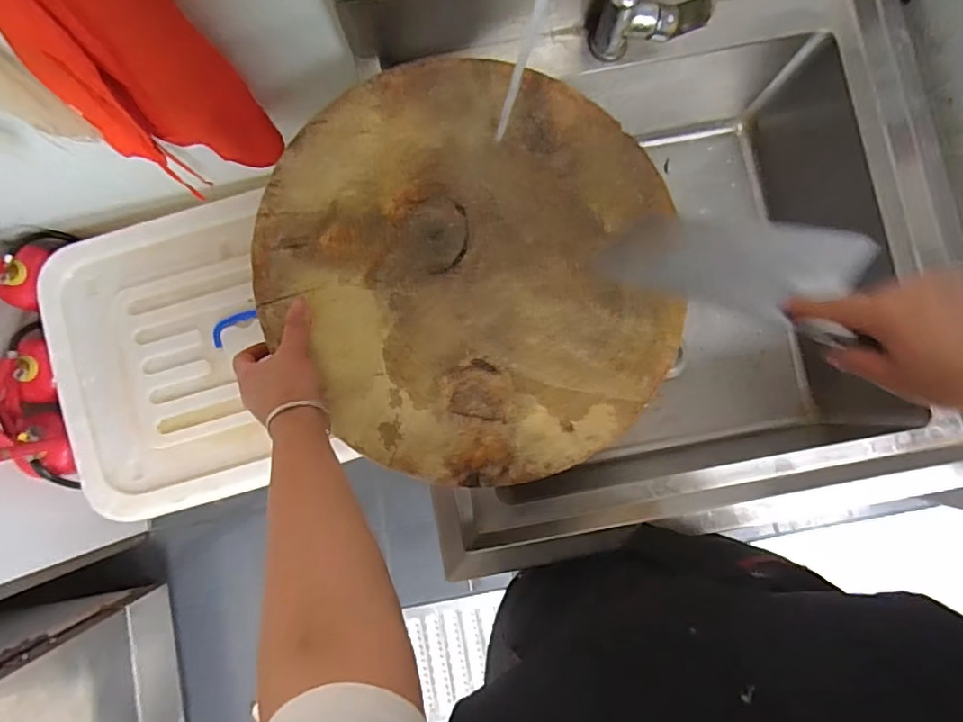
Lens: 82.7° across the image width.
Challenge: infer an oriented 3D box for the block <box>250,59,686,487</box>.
[{"bbox_3d":[-0.008,-0.102,0.585,0.422,0.060,0.444,0,86,0],"label":"block"}]

